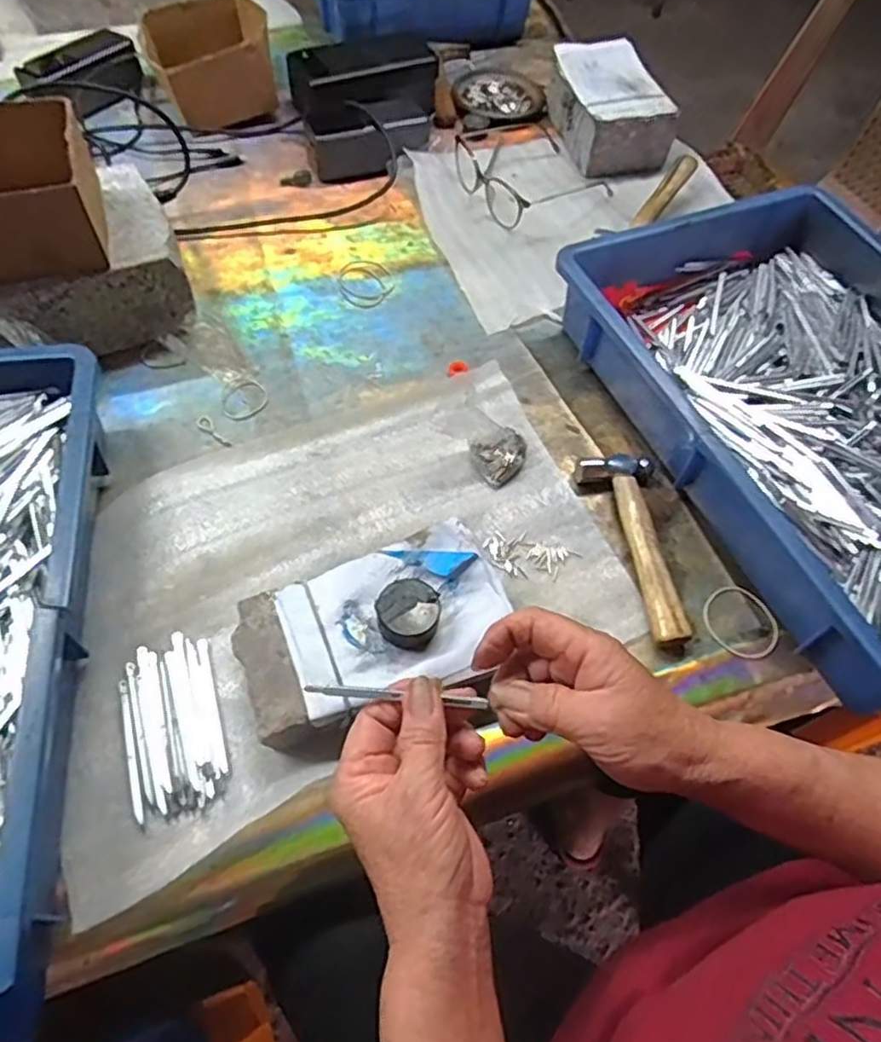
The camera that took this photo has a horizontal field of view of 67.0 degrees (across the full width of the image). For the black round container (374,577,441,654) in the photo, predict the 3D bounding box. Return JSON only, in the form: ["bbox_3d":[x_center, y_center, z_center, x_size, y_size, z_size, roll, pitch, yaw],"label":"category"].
[{"bbox_3d":[-0.020,0.057,0.414,0.038,0.022,0.040,2,58,-2],"label":"black round container"}]

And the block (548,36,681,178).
[{"bbox_3d":[0.195,-0.481,0.769,0.103,0.068,0.150,-15,60,-12],"label":"block"}]

